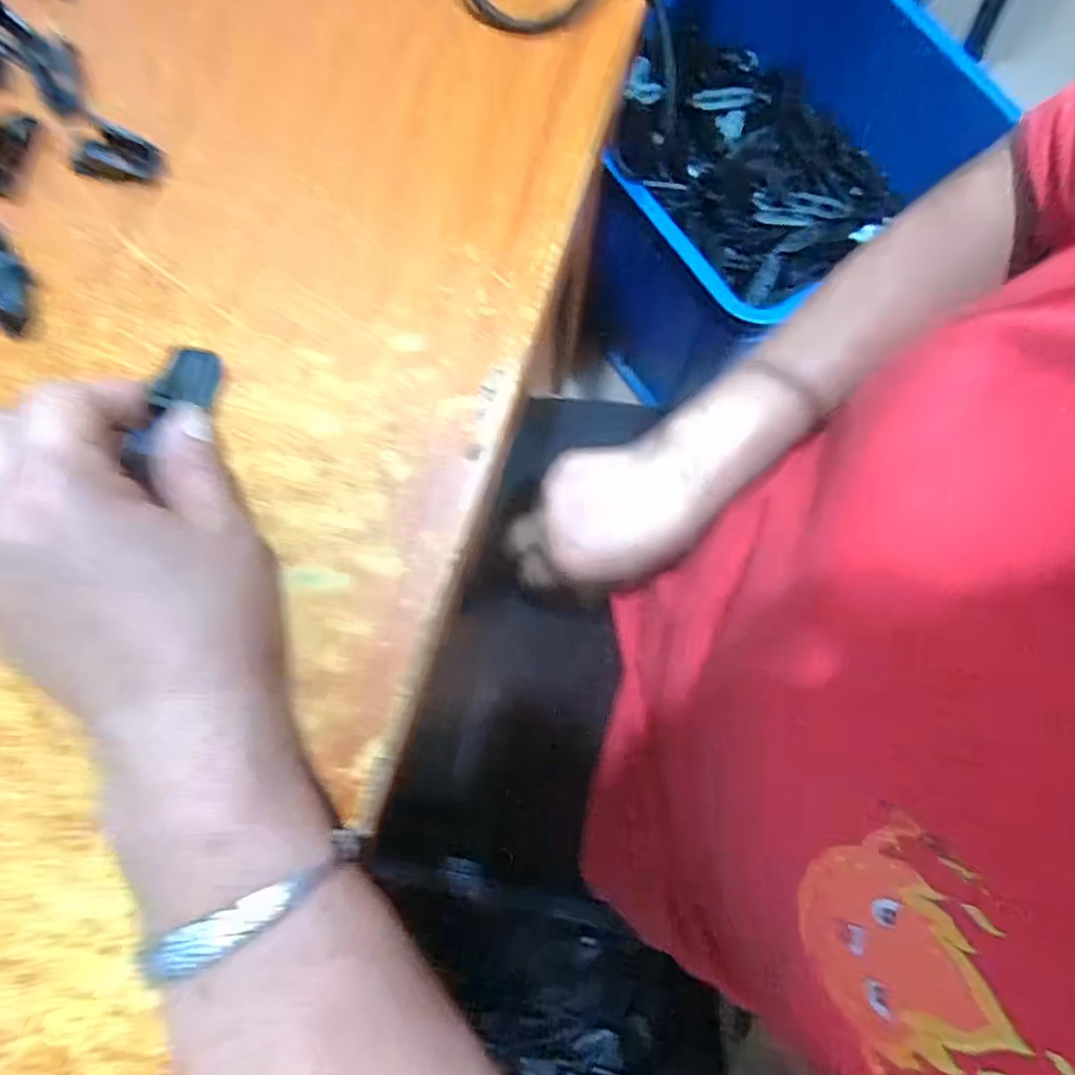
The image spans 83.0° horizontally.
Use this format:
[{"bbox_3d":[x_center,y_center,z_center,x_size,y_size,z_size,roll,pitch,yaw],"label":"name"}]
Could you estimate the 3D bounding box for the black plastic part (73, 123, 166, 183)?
[{"bbox_3d":[-0.190,-0.172,0.273,0.038,0.011,0.022,20,78,4],"label":"black plastic part"}]

